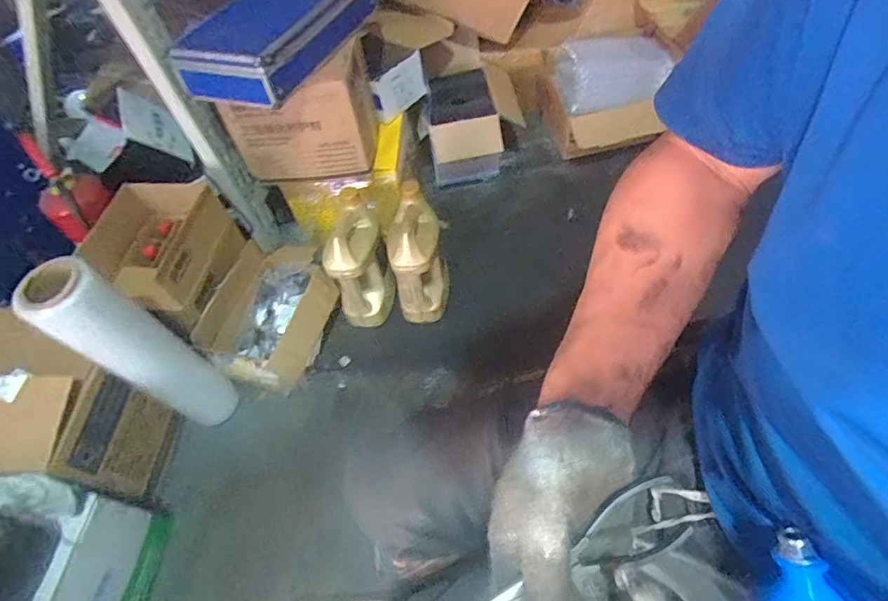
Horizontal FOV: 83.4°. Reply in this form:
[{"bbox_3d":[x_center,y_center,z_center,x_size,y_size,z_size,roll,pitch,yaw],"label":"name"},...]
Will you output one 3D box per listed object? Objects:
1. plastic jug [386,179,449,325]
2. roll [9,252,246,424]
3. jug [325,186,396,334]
[{"bbox_3d":[-0.063,-0.097,1.236,0.127,0.316,0.195,-9,55,2],"label":"plastic jug"},{"bbox_3d":[-0.590,0.109,1.002,0.108,0.498,0.134,14,59,17],"label":"roll"},{"bbox_3d":[-0.206,-0.079,1.240,0.144,0.298,0.165,-17,55,-4],"label":"jug"}]

